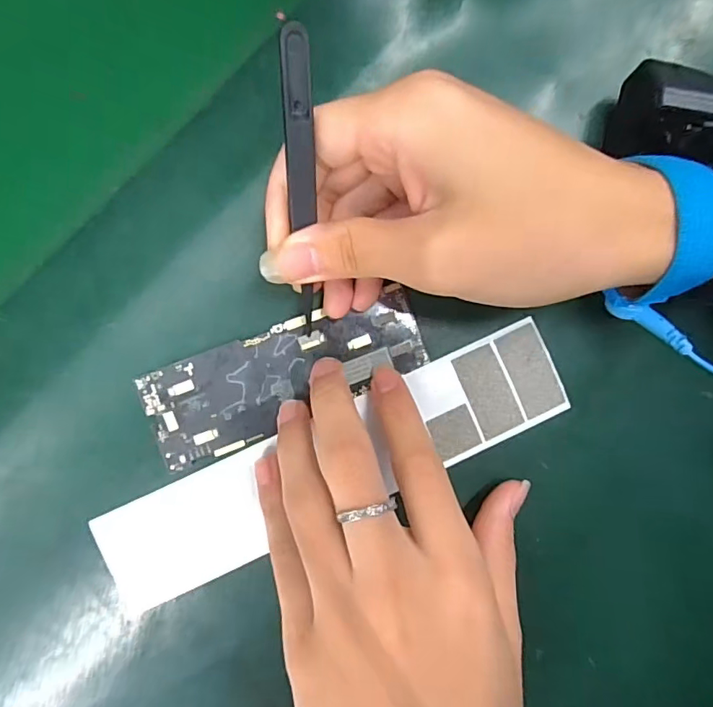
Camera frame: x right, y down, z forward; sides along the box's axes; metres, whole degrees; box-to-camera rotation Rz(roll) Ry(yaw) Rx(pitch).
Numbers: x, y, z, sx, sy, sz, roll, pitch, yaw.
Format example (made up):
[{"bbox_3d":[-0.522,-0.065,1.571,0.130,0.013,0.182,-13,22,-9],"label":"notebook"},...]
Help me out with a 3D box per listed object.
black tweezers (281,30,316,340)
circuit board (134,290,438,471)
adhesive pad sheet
[{"bbox_3d":[-0.020,-0.055,0.190,0.009,0.008,0.112,-2,127,-4],"label":"black tweezers"},{"bbox_3d":[-0.031,0.009,0.229,0.124,0.004,0.044,-22,93,-3],"label":"circuit board"},{"bbox_3d":[-0.008,0.050,0.231,0.216,0.006,0.047,-25,93,-2],"label":"adhesive pad sheet"}]

